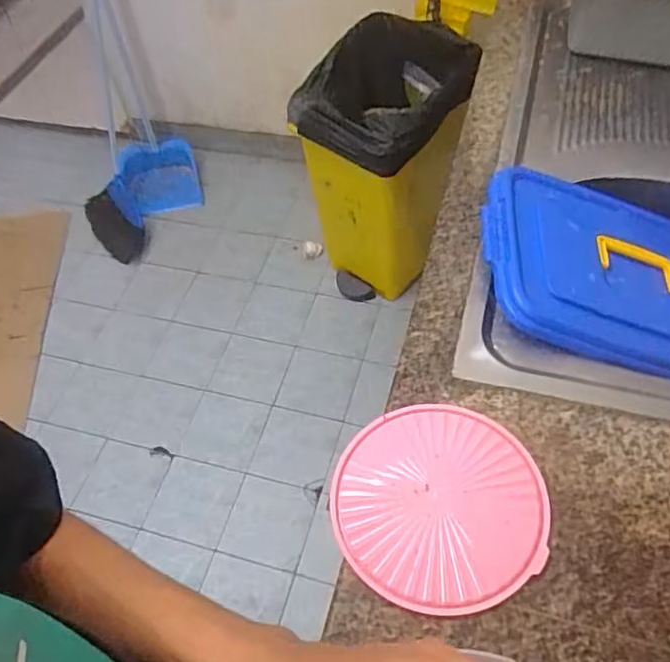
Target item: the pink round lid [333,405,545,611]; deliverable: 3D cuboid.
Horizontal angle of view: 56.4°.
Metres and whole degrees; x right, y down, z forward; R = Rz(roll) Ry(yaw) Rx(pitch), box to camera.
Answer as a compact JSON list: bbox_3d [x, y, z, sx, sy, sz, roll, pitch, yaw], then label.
[{"bbox_3d":[0.103,0.170,0.627,0.205,0.018,0.207,-2,54,3],"label":"pink round lid"}]

